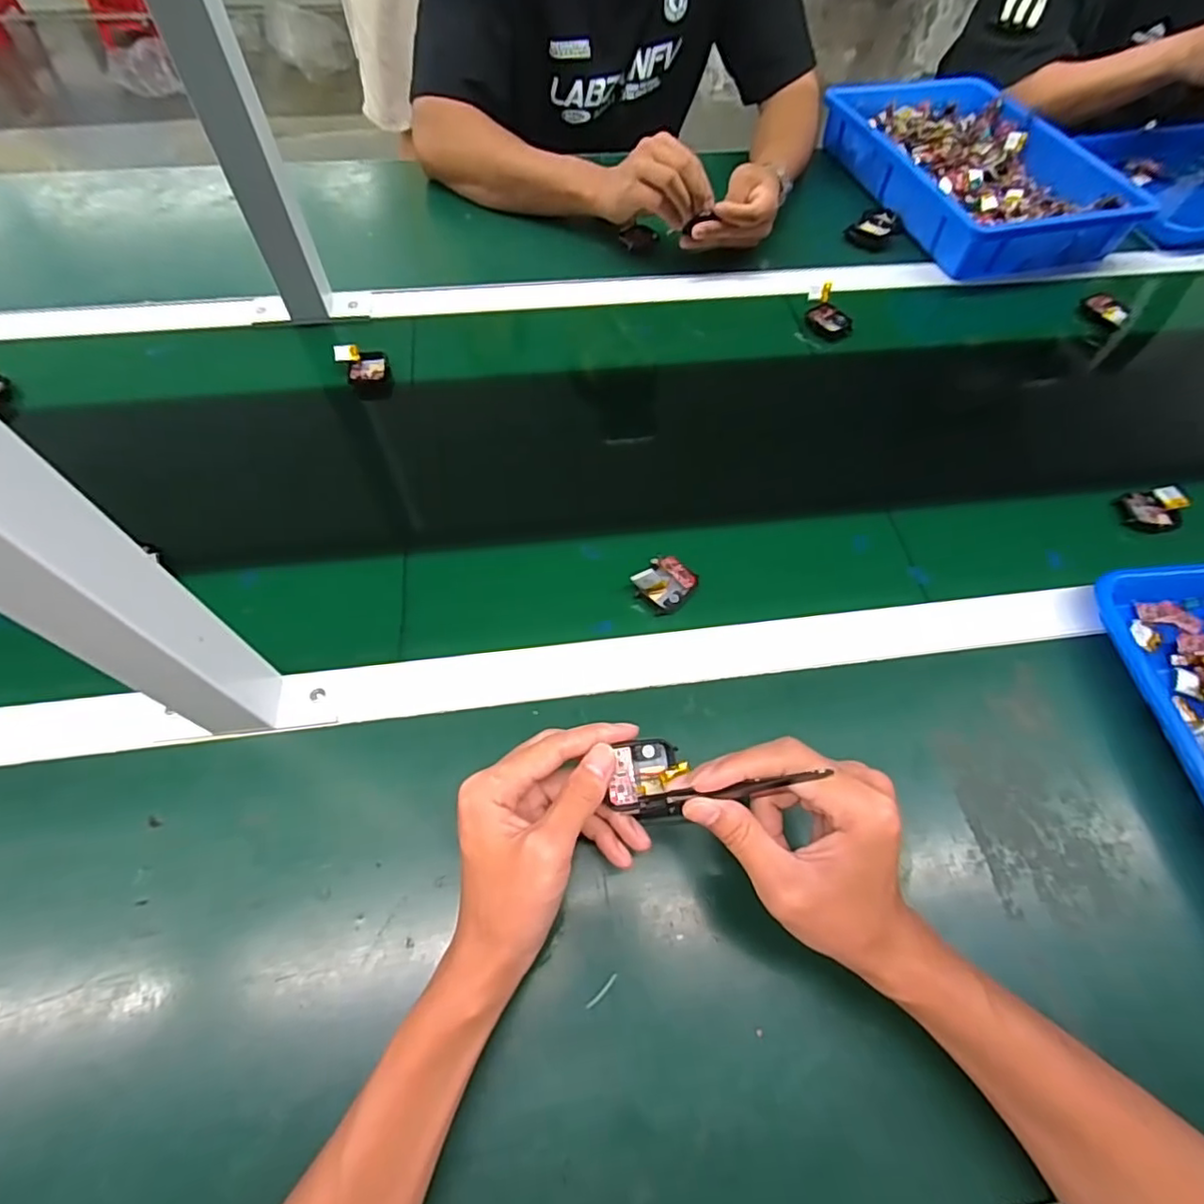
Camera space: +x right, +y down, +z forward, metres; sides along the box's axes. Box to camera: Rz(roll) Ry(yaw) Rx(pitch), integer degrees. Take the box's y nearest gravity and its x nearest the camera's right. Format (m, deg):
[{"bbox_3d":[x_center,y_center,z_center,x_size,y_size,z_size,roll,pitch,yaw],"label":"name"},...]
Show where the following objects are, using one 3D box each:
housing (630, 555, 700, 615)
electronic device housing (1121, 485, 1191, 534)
[{"bbox_3d":[0.051,-0.016,0.463,0.044,0.024,0.036,-39,67,-23],"label":"housing"},{"bbox_3d":[0.484,-0.082,0.520,0.046,0.018,0.042,1,62,-1],"label":"electronic device housing"}]

